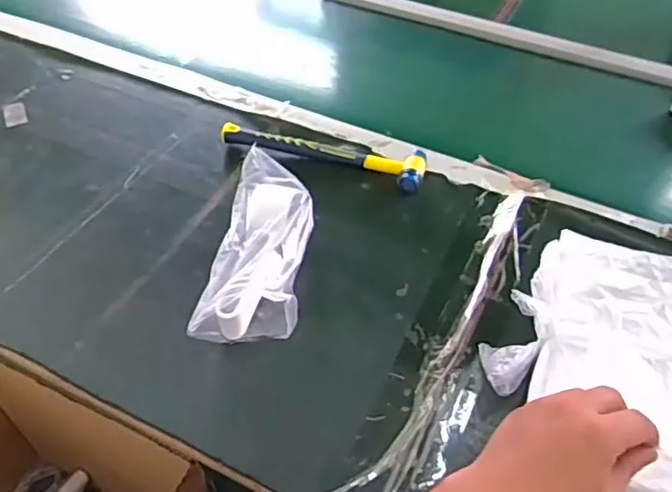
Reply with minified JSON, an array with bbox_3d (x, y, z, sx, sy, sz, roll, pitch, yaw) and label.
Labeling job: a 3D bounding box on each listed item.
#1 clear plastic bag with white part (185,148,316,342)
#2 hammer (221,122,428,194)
[{"bbox_3d":[-0.068,0.003,0.589,0.083,0.056,0.194,8,64,6],"label":"clear plastic bag with white part"},{"bbox_3d":[-0.017,-0.110,0.728,0.244,0.023,0.061,13,49,10],"label":"hammer"}]

